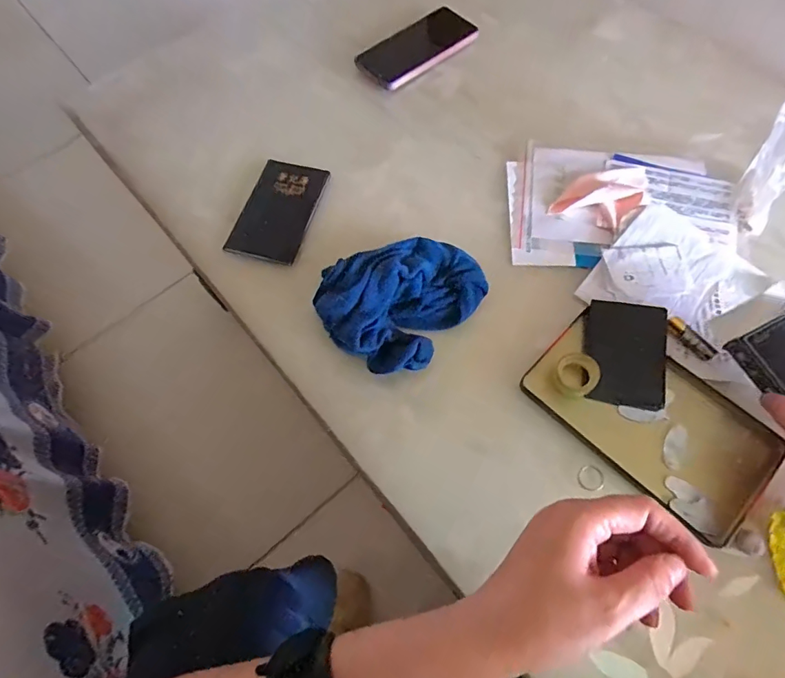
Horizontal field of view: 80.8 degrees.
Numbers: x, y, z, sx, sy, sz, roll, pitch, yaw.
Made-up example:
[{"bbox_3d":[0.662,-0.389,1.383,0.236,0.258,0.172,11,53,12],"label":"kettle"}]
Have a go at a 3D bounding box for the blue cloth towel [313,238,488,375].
[{"bbox_3d":[0.003,-0.044,0.442,0.128,0.041,0.145,36,72,17],"label":"blue cloth towel"}]

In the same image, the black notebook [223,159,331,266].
[{"bbox_3d":[-0.123,-0.142,0.503,0.077,0.007,0.123,15,67,9],"label":"black notebook"}]

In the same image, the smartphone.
[{"bbox_3d":[0.033,-0.384,0.605,0.157,0.007,0.081,-36,69,-13],"label":"smartphone"}]

